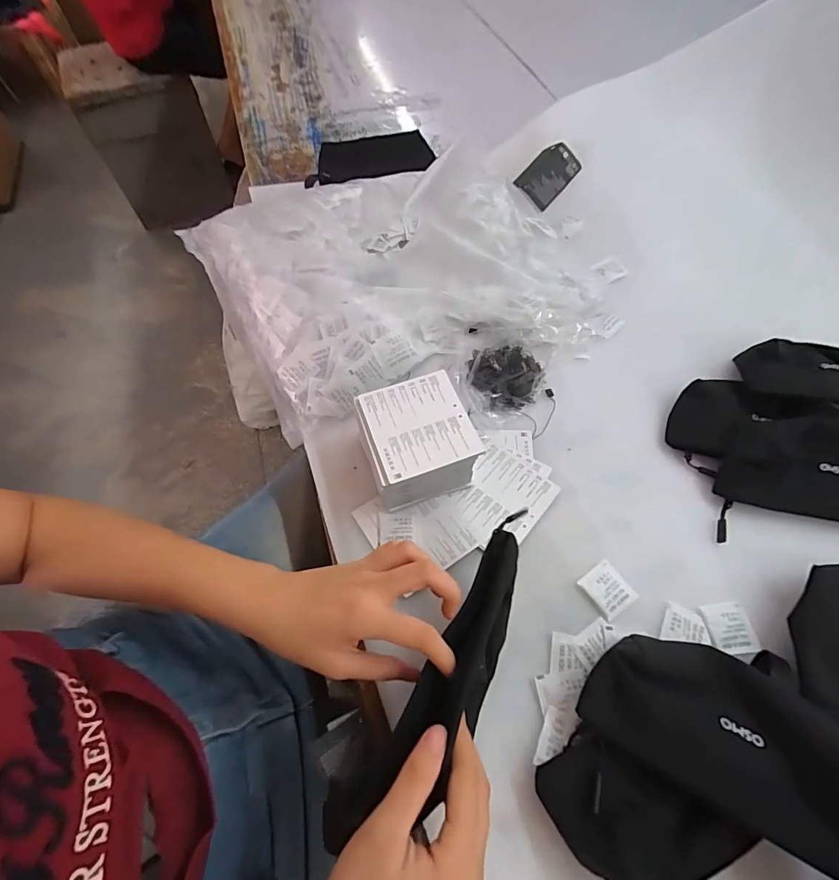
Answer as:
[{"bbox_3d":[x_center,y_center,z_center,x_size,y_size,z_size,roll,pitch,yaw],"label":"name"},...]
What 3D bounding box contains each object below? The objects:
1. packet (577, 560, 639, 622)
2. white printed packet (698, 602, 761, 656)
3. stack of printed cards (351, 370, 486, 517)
[{"bbox_3d":[0.172,0.136,0.393,0.039,0.004,0.041,-31,65,-15],"label":"packet"},{"bbox_3d":[0.273,0.167,0.379,0.039,0.004,0.041,-5,61,-2],"label":"white printed packet"},{"bbox_3d":[-0.001,-0.001,0.427,0.103,0.070,0.113,-18,63,-9],"label":"stack of printed cards"}]

